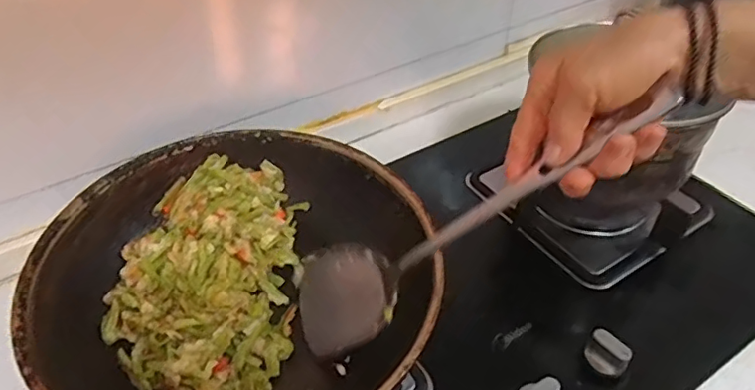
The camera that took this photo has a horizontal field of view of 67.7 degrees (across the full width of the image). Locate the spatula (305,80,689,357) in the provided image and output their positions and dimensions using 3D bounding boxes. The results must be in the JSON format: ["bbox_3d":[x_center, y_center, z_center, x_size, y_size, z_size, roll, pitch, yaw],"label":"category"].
[{"bbox_3d":[0.048,0.026,0.413,0.057,0.343,0.089,37,41,-18],"label":"spatula"}]

